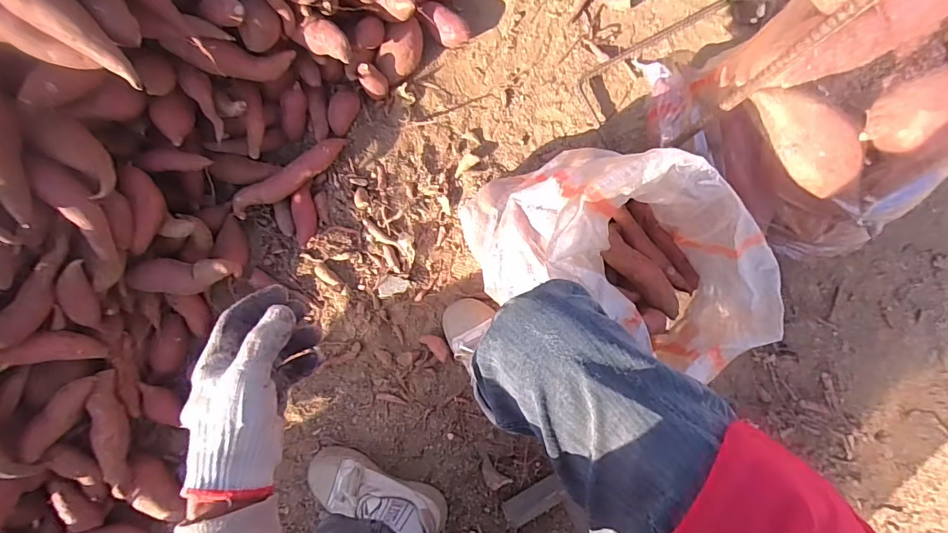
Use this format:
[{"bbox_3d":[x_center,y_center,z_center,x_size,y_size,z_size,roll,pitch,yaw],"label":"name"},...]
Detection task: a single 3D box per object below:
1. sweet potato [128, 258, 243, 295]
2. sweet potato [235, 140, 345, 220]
[{"bbox_3d":[-0.452,0.016,0.716,0.163,0.059,0.055,-2,82,0],"label":"sweet potato"},{"bbox_3d":[-0.314,-0.158,0.775,0.218,0.049,0.063,-41,84,-19],"label":"sweet potato"}]

